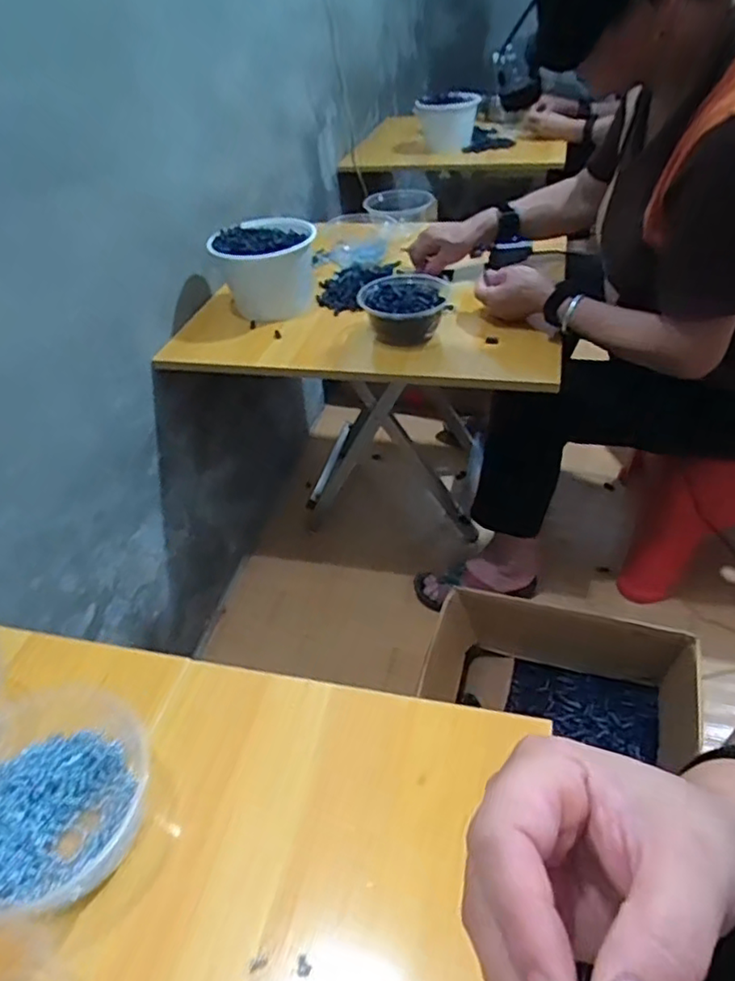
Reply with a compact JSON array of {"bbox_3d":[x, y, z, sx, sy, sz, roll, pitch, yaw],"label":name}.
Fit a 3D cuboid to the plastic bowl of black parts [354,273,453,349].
[{"bbox_3d":[0.057,-0.277,0.965,0.135,0.061,0.147,-4,41,3],"label":"plastic bowl of black parts"}]

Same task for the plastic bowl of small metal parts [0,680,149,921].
[{"bbox_3d":[-0.228,0.209,0.445,0.138,0.041,0.140,-4,41,3],"label":"plastic bowl of small metal parts"}]

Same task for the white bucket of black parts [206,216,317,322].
[{"bbox_3d":[-0.159,-0.356,1.041,0.154,0.137,0.152,-4,41,3],"label":"white bucket of black parts"}]

